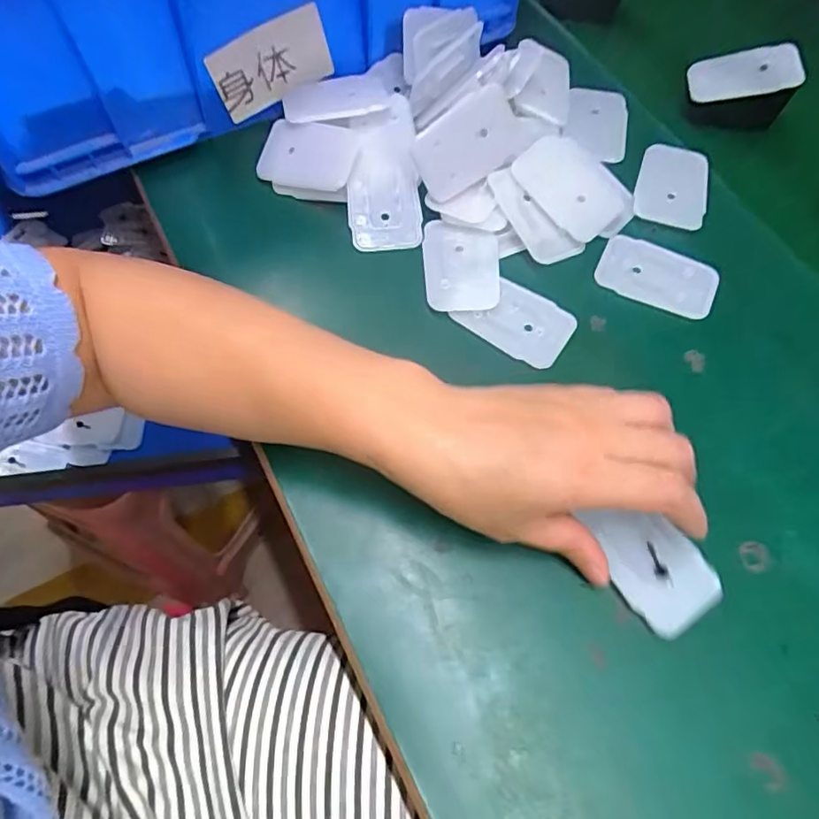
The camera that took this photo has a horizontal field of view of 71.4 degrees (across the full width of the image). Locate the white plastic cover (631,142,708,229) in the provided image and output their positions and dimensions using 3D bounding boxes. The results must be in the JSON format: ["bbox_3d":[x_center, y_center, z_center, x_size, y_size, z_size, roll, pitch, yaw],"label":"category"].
[{"bbox_3d":[0.173,-0.147,0.373,0.045,0.007,0.061,19,67,8],"label":"white plastic cover"}]

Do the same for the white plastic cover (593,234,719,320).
[{"bbox_3d":[0.152,-0.082,0.350,0.069,0.005,0.045,24,68,11],"label":"white plastic cover"}]

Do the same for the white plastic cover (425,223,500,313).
[{"bbox_3d":[0.032,-0.087,0.347,0.045,0.006,0.063,2,65,1],"label":"white plastic cover"}]

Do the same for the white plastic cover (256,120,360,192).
[{"bbox_3d":[-0.066,-0.164,0.368,0.062,0.005,0.040,14,95,10],"label":"white plastic cover"}]

